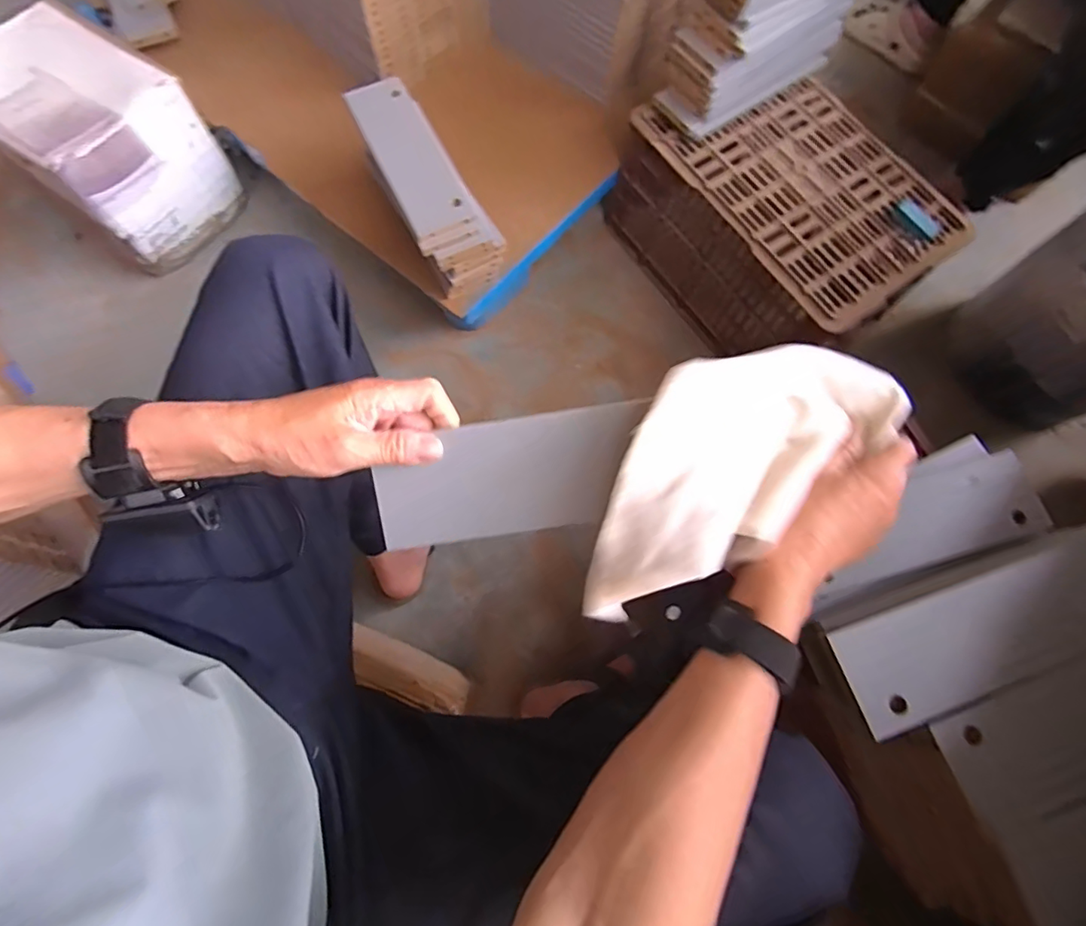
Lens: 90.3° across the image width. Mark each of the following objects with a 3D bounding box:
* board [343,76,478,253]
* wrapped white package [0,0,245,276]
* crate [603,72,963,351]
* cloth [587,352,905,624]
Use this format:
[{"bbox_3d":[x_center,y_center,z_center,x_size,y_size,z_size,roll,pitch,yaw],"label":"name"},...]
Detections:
[{"bbox_3d":[-0.177,-0.408,0.732,0.086,0.022,0.269,-25,75,-9],"label":"board"},{"bbox_3d":[-0.714,-0.524,0.879,0.284,0.216,0.228,36,75,10],"label":"wrapped white package"},{"bbox_3d":[0.363,-0.392,0.885,0.275,0.230,0.447,-35,76,-12],"label":"crate"},{"bbox_3d":[0.129,-0.010,0.351,0.267,0.056,0.109,-32,76,-19],"label":"cloth"}]

